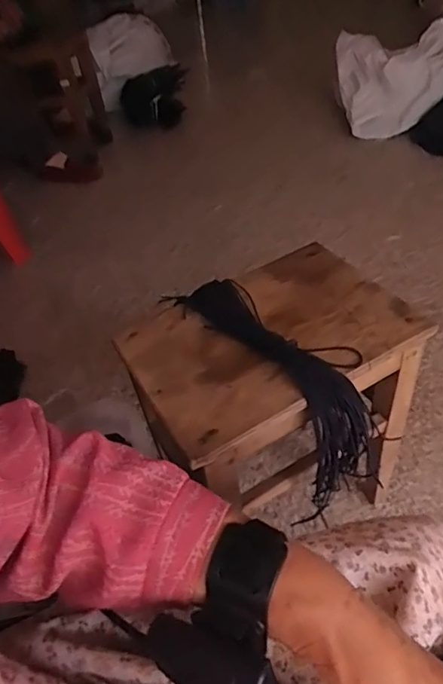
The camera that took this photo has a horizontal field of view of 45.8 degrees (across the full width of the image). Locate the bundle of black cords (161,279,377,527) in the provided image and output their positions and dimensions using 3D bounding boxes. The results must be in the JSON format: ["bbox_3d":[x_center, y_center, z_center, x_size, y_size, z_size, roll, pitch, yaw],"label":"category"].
[{"bbox_3d":[0.066,0.060,0.663,0.259,0.199,0.126,23,52,28],"label":"bundle of black cords"}]

